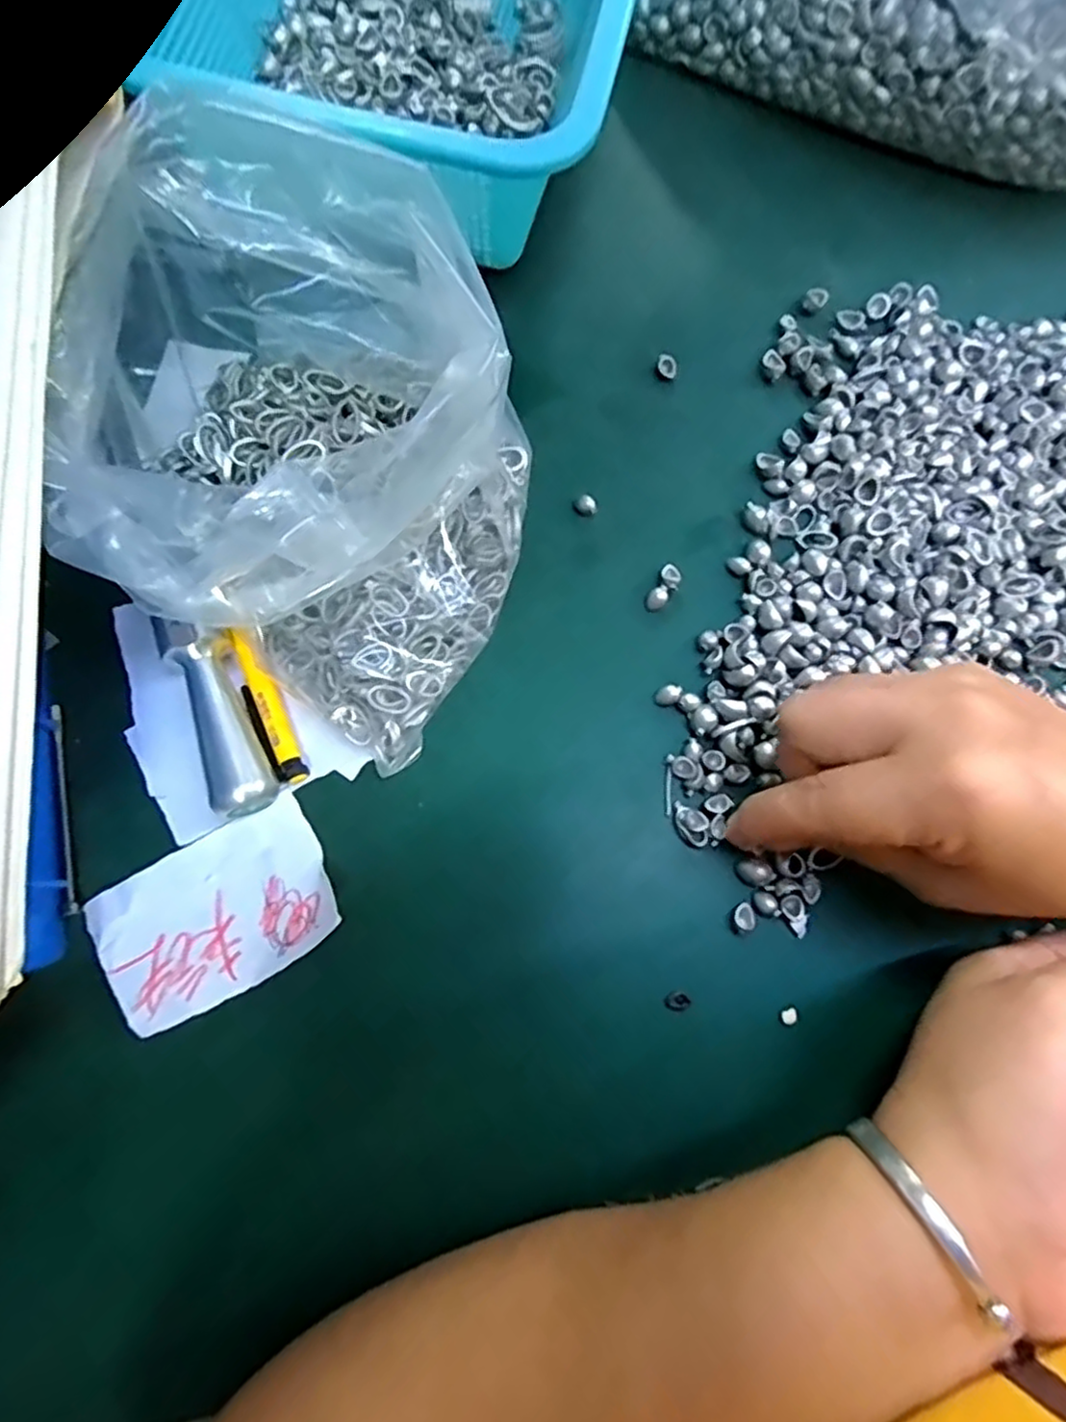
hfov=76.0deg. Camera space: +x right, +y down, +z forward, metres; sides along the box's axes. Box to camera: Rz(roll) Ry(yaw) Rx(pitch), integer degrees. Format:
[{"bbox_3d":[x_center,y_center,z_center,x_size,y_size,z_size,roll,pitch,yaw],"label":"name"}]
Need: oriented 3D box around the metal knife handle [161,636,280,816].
[{"bbox_3d":[-0.108,0.007,0.242,0.019,0.019,0.064,-23,75,-9],"label":"metal knife handle"}]

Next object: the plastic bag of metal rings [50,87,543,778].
[{"bbox_3d":[-0.076,-0.095,0.238,0.151,0.089,0.188,16,75,0],"label":"plastic bag of metal rings"}]

